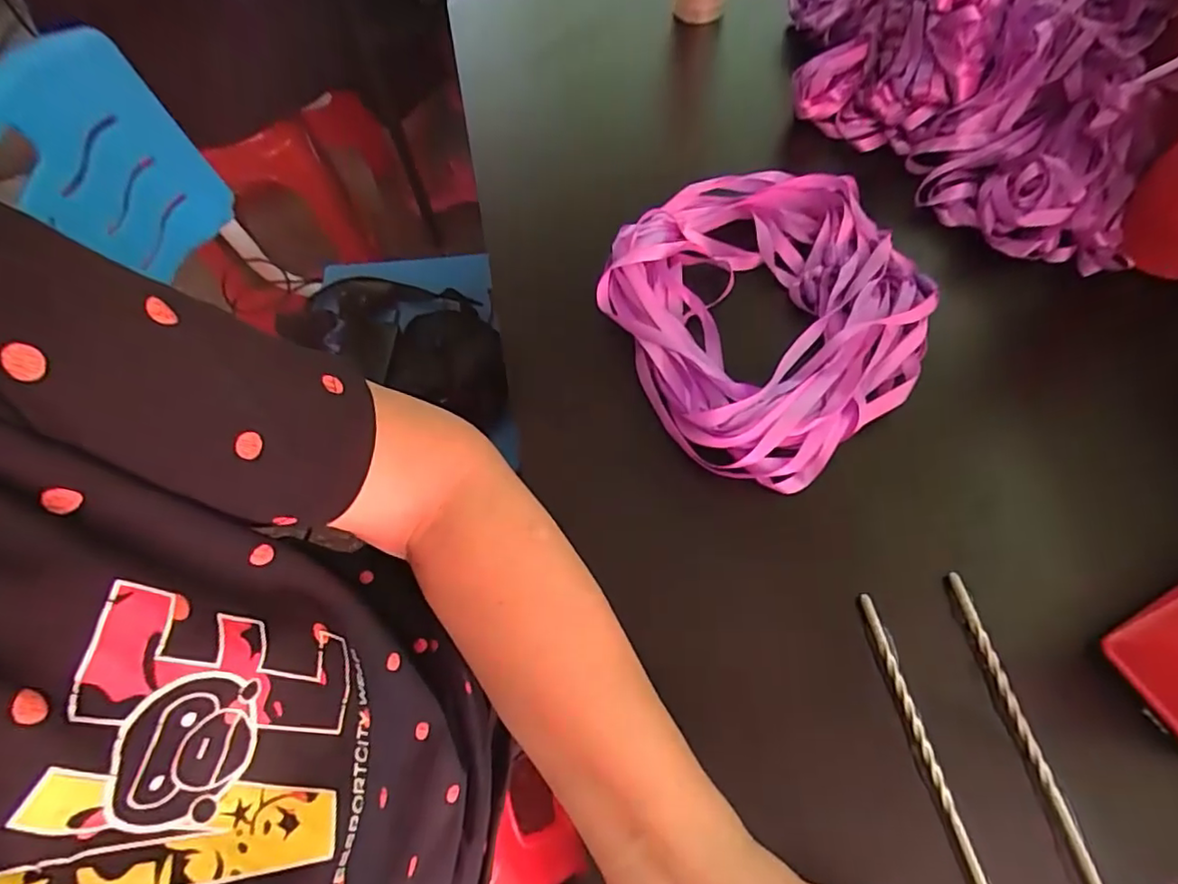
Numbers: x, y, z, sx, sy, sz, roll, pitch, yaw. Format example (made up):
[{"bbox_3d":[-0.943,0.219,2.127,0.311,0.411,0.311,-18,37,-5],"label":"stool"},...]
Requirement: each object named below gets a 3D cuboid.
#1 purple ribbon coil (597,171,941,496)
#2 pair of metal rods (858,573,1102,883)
[{"bbox_3d":[0.112,-0.089,0.389,0.205,0.028,0.199,-1,65,3],"label":"purple ribbon coil"},{"bbox_3d":[0.193,0.172,0.272,0.058,0.007,0.215,-14,64,-3],"label":"pair of metal rods"}]

